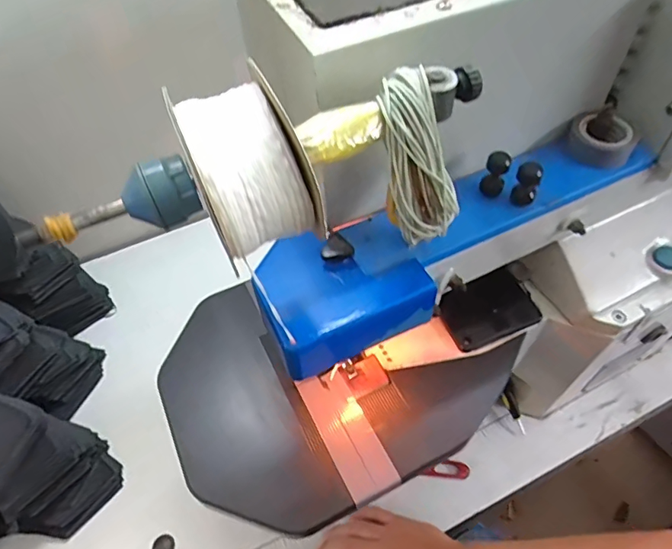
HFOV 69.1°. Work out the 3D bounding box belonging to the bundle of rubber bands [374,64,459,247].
[{"bbox_3d":[0.046,-0.059,0.272,0.030,0.100,0.025,-34,39,-20],"label":"bundle of rubber bands"}]

